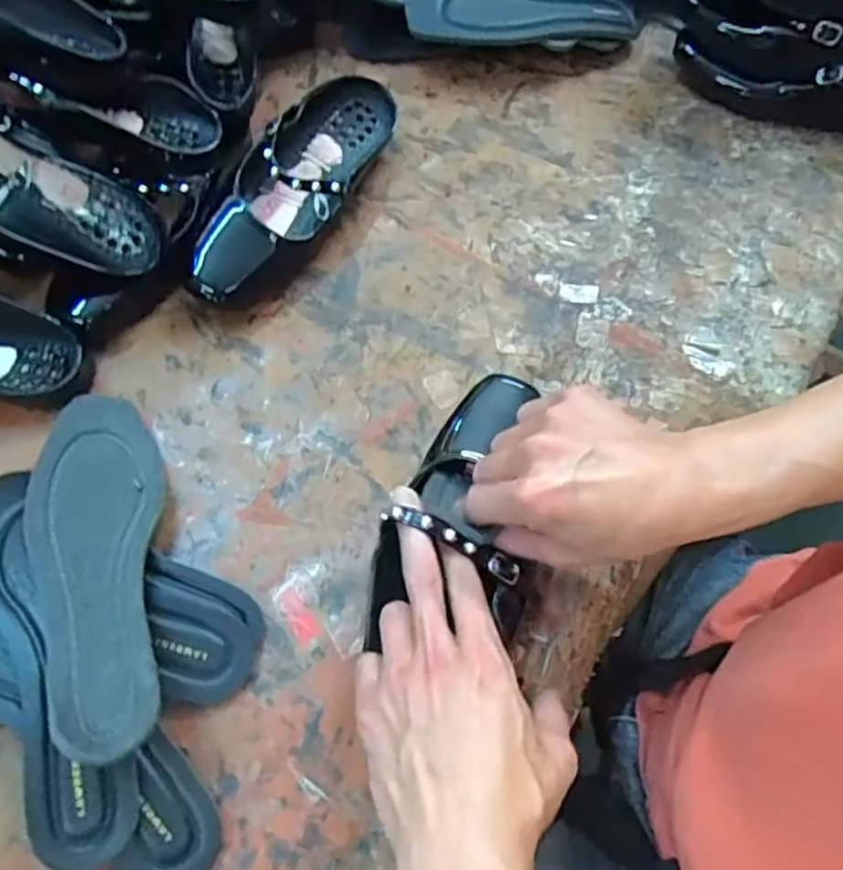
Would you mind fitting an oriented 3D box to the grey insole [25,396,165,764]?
[{"bbox_3d":[-0.184,0.069,0.379,0.070,0.023,0.216,-6,52,-13],"label":"grey insole"}]

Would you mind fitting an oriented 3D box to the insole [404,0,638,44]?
[{"bbox_3d":[0.095,-0.374,0.606,0.216,0.021,0.063,-2,75,-10],"label":"insole"}]

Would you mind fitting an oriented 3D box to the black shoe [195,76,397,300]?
[{"bbox_3d":[-0.096,-0.192,0.515,0.079,0.062,0.228,36,68,15],"label":"black shoe"}]

